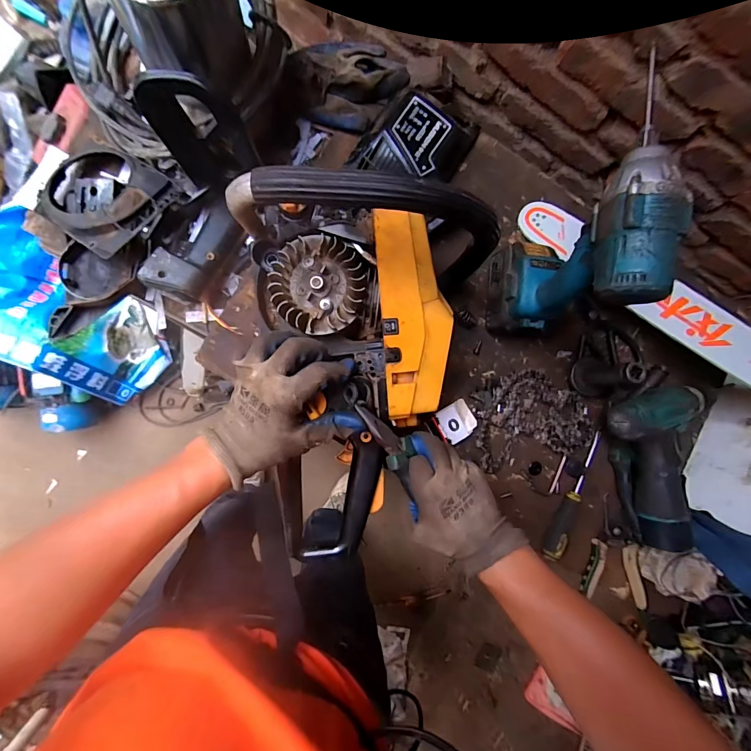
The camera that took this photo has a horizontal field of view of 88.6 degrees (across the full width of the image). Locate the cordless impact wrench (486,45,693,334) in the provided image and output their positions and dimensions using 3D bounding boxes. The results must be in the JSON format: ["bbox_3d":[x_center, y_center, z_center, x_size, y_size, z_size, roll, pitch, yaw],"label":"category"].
[{"bbox_3d":[0.210,-0.136,0.416,0.066,0.237,0.162,10,87,-9],"label":"cordless impact wrench"}]

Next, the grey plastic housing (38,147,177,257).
[{"bbox_3d":[-0.322,-0.210,0.454,0.140,0.034,0.118,32,75,19],"label":"grey plastic housing"}]

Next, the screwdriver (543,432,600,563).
[{"bbox_3d":[0.280,0.167,0.527,0.028,0.025,0.182,28,85,-8],"label":"screwdriver"}]

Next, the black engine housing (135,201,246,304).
[{"bbox_3d":[-0.219,-0.151,0.471,0.072,0.038,0.128,32,84,-7],"label":"black engine housing"}]

